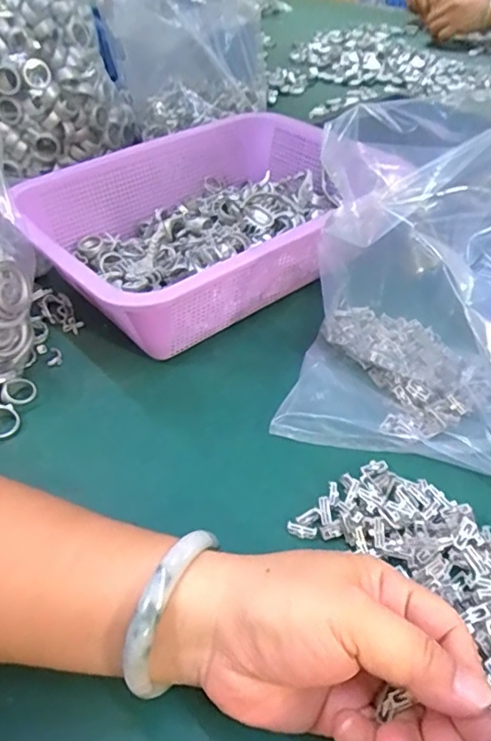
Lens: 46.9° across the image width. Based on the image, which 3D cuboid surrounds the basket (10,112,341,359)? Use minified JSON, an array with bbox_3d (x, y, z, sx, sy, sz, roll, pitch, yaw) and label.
[{"bbox_3d":[-0.025,-0.130,0.494,0.303,0.079,0.221,-29,50,-25],"label":"basket"}]

